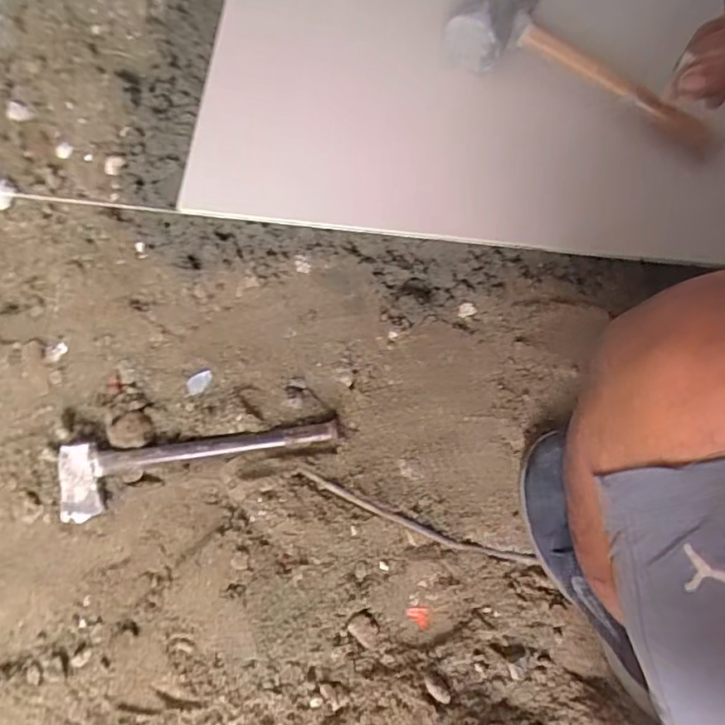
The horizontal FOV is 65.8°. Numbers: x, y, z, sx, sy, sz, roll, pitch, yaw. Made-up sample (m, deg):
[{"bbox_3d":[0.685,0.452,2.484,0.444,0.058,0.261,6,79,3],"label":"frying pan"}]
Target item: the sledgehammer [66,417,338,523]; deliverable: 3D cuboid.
[{"bbox_3d":[-0.162,0.107,0.556,0.277,0.025,0.068,-5,74,-2],"label":"sledgehammer"}]

